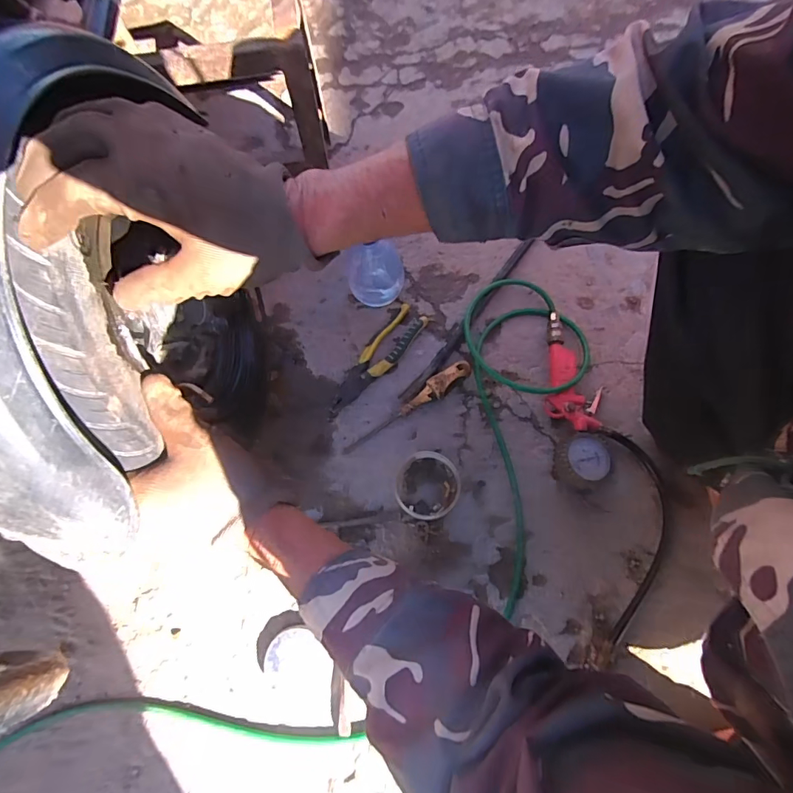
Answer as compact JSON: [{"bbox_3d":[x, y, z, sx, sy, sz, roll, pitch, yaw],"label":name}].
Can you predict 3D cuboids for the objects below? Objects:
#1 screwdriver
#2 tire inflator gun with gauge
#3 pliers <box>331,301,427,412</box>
[{"bbox_3d":[0.018,0.018,0.640,0.210,0.031,0.032,-37,74,-10],"label":"screwdriver"},{"bbox_3d":[0.281,0.093,0.600,0.149,0.042,0.465,-5,71,0],"label":"tire inflator gun with gauge"},{"bbox_3d":[-0.029,-0.055,0.674,0.048,0.024,0.192,36,76,13],"label":"pliers"}]

